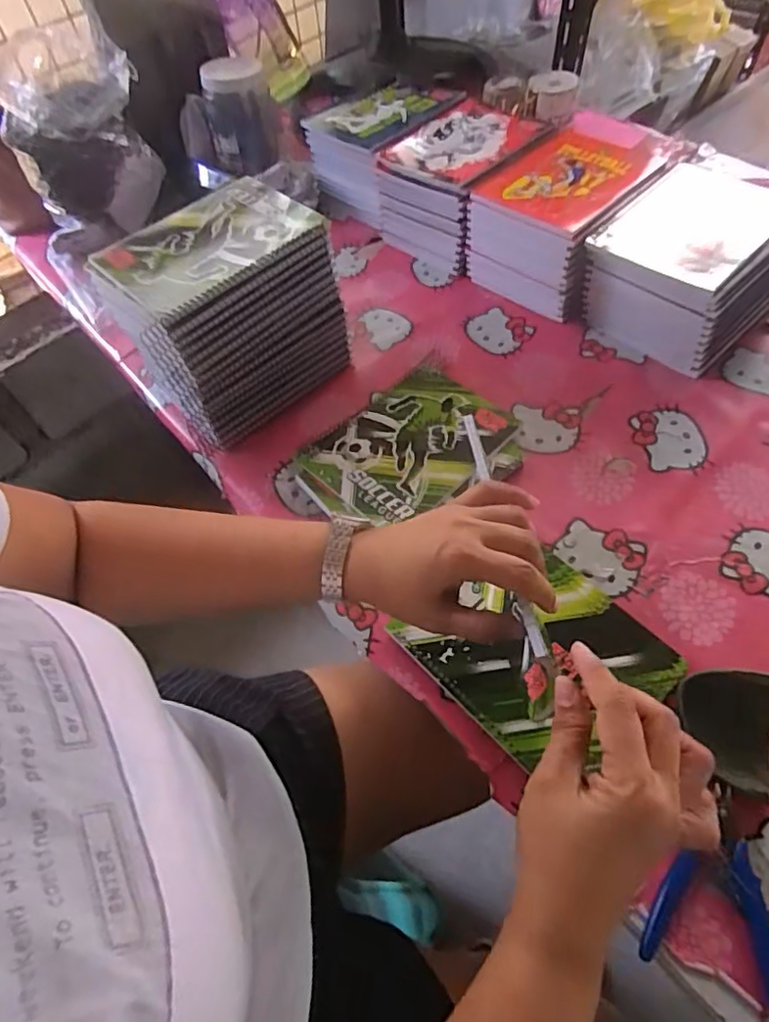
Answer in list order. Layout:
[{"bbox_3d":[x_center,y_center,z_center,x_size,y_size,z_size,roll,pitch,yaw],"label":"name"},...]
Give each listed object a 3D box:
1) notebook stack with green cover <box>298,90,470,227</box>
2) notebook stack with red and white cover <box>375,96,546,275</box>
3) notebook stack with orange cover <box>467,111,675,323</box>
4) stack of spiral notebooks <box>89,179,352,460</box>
[{"bbox_3d":[0.006,-0.557,0.891,0.195,0.110,0.161,-38,61,-17],"label":"notebook stack with green cover"},{"bbox_3d":[0.103,-0.457,0.822,0.169,0.126,0.203,32,66,24],"label":"notebook stack with red and white cover"},{"bbox_3d":[0.227,-0.368,0.750,0.168,0.132,0.200,35,68,25],"label":"notebook stack with orange cover"},{"bbox_3d":[-0.175,-0.211,0.646,0.155,0.177,0.219,37,68,26],"label":"stack of spiral notebooks"}]

